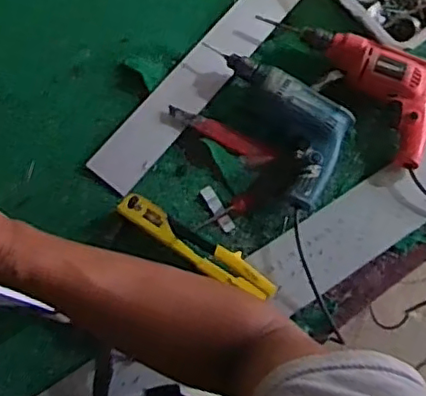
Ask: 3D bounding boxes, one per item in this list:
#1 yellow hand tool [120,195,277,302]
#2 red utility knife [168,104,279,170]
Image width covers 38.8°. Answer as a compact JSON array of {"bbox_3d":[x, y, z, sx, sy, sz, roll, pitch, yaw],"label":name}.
[{"bbox_3d":[-0.025,0.069,0.841,0.244,0.021,0.042,32,73,9],"label":"yellow hand tool"},{"bbox_3d":[0.012,-0.092,0.896,0.172,0.011,0.038,29,72,8],"label":"red utility knife"}]

